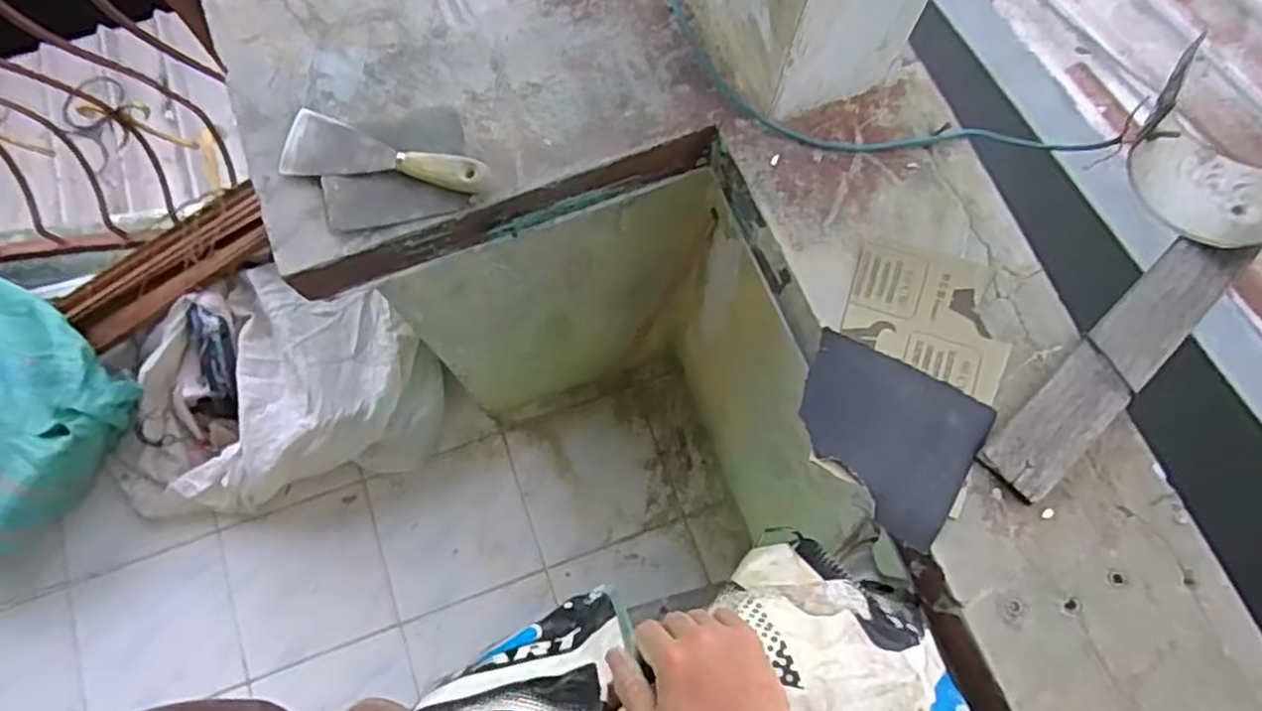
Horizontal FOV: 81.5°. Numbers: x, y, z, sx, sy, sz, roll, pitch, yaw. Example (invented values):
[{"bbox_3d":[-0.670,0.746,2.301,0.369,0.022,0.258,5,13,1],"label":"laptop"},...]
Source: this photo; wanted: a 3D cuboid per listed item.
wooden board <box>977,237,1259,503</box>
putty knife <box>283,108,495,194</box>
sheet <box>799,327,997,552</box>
[{"bbox_3d":[0.429,0.004,0.649,0.311,0.019,0.062,-41,78,-12],"label":"wooden board"},{"bbox_3d":[-0.235,-0.193,0.703,0.198,0.032,0.066,9,73,2],"label":"putty knife"},{"bbox_3d":[0.218,0.065,0.632,0.157,0.010,0.139,30,75,8],"label":"sheet"}]

